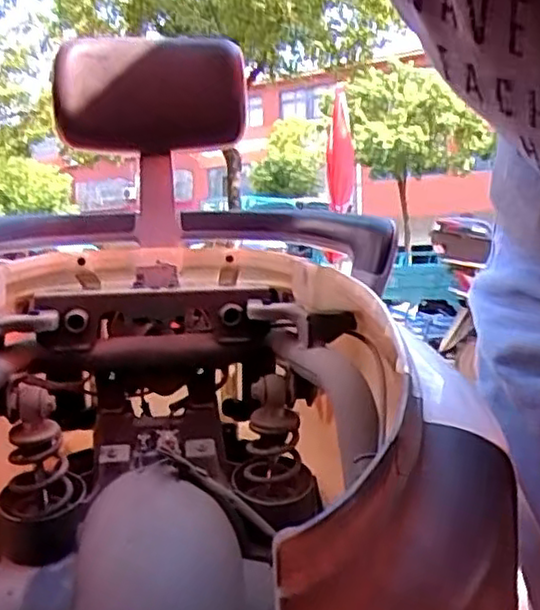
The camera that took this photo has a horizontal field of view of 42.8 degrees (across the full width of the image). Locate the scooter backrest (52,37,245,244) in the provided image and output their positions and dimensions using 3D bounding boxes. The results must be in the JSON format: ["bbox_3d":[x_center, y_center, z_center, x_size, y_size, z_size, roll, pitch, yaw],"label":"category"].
[{"bbox_3d":[-0.135,-0.190,0.787,0.206,0.213,0.045,-2,3,-17],"label":"scooter backrest"}]

